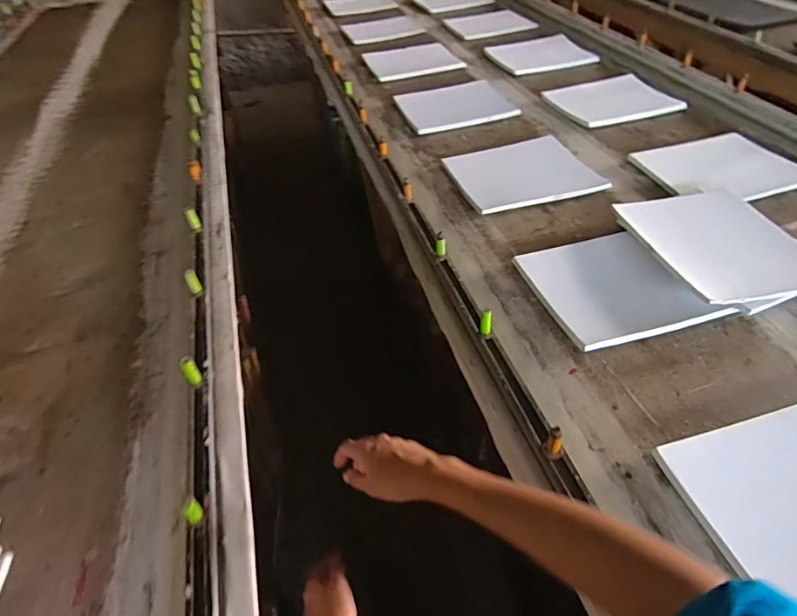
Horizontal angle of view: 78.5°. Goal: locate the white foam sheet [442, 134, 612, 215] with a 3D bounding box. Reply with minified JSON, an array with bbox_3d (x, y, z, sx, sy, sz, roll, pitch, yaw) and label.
[{"bbox_3d":[0.250,-0.281,1.008,0.258,0.027,0.239,-13,47,-8],"label":"white foam sheet"}]

